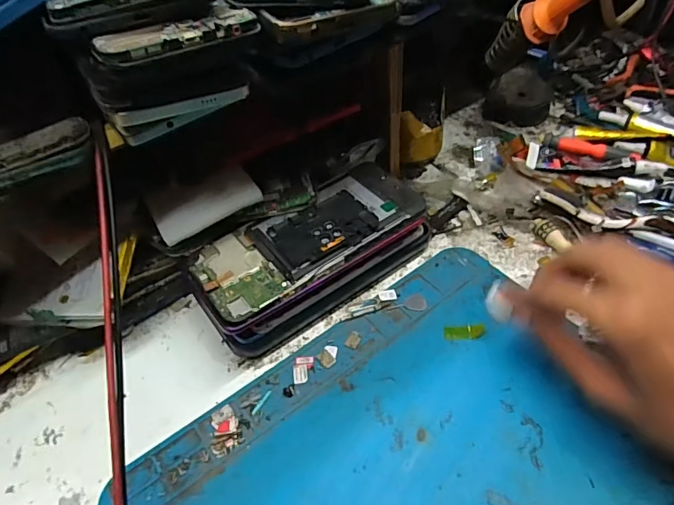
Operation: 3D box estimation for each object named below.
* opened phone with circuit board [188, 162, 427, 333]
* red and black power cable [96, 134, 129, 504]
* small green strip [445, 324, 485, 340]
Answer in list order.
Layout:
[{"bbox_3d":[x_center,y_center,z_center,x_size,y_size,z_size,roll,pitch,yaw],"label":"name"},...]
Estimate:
[{"bbox_3d":[-0.017,-0.011,0.321,0.163,0.013,0.071,-32,54,-20],"label":"opened phone with circuit board"},{"bbox_3d":[-0.106,0.064,0.228,0.008,0.014,0.255,-8,78,-2],"label":"red and black power cable"},{"bbox_3d":[0.085,0.053,0.316,0.026,0.004,0.010,-5,48,1],"label":"small green strip"}]

